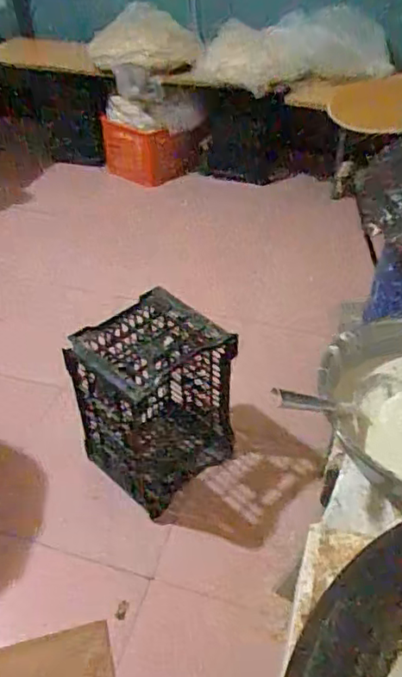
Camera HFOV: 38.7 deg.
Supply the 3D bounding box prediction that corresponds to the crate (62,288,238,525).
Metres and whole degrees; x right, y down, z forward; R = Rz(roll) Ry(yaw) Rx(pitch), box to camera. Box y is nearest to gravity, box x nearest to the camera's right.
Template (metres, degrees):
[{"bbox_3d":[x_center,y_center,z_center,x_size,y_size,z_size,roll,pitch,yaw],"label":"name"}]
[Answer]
[{"bbox_3d":[-0.116,0.175,1.538,0.304,0.486,0.347,30,50,30],"label":"crate"}]

